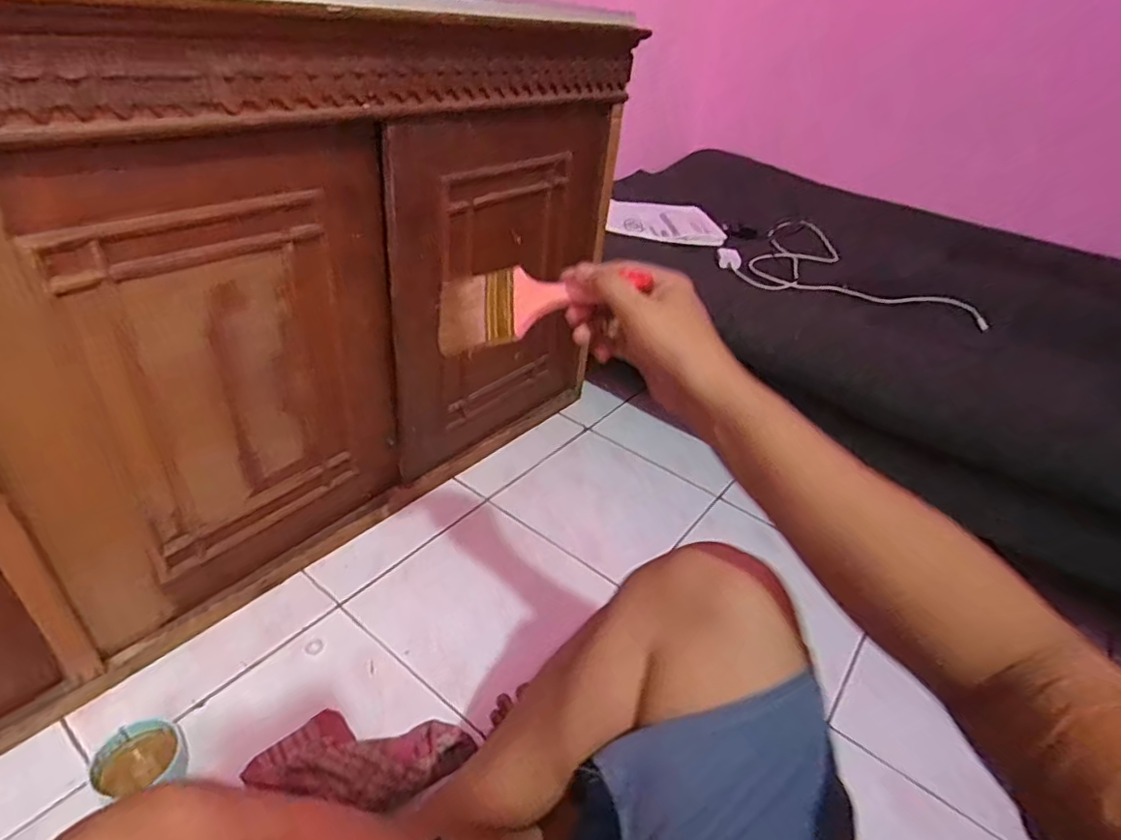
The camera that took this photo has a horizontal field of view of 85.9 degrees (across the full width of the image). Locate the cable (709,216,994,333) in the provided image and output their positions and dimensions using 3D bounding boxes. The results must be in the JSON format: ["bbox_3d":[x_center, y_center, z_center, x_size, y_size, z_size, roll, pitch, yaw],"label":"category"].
[{"bbox_3d":[0.561,-0.310,1.260,0.379,0.052,0.506,-15,43,-23],"label":"cable"}]

